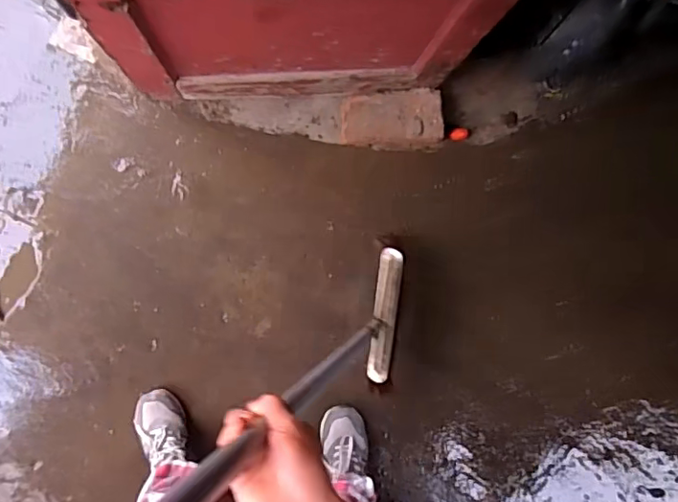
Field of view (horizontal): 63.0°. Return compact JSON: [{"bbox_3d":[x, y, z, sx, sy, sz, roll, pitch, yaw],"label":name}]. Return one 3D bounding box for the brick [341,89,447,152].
[{"bbox_3d":[0.120,-0.297,1.265,0.235,0.061,0.127,-3,90,-7],"label":"brick"}]

